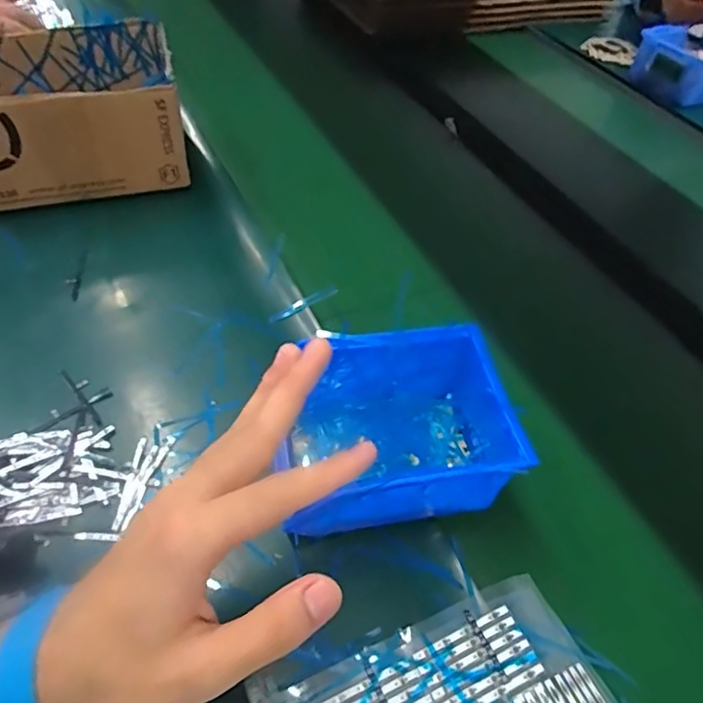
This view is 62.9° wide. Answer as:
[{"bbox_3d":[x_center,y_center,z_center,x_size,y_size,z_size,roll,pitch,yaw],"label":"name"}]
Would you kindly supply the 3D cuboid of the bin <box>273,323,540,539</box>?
[{"bbox_3d":[0.023,0.052,0.361,0.137,0.072,0.108,-3,50,-7],"label":"bin"}]

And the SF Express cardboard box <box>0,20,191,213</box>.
[{"bbox_3d":[-0.273,-0.227,0.560,0.196,0.110,0.156,-10,51,-15],"label":"SF Express cardboard box"}]

